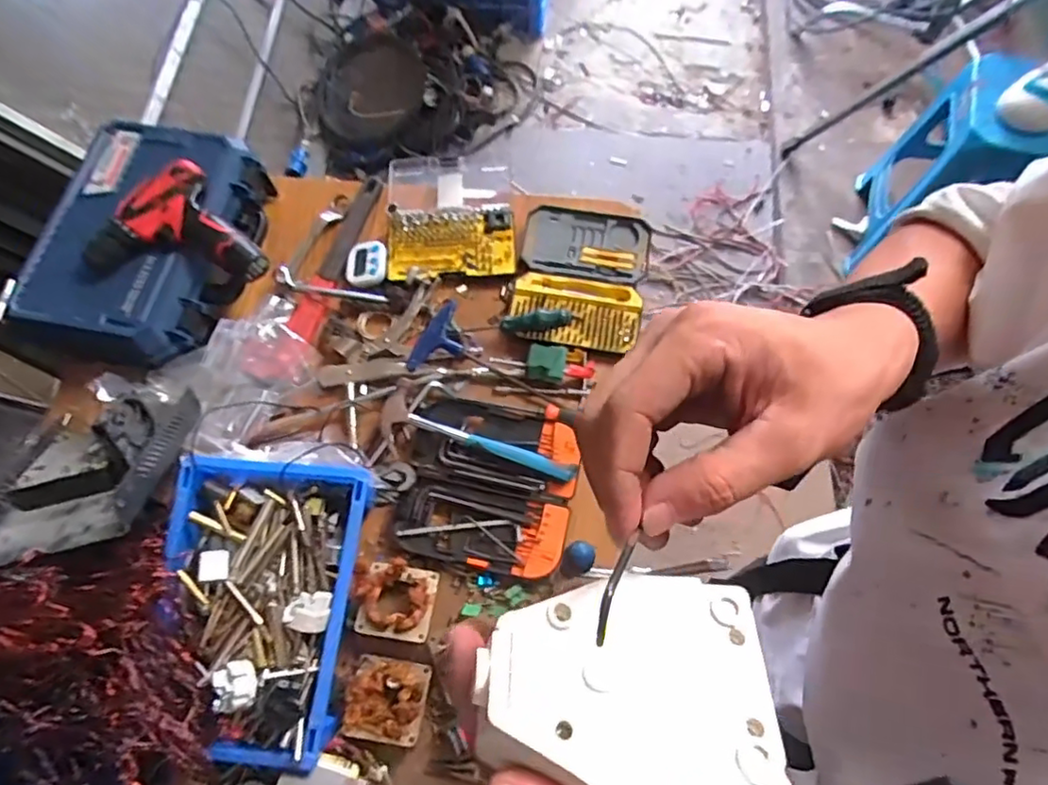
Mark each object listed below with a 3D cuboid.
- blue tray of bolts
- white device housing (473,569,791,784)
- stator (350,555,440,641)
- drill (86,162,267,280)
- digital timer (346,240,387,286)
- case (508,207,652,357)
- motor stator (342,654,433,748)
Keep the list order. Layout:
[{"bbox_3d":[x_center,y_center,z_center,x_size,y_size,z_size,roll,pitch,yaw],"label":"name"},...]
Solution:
[{"bbox_3d":[-0.300,0.225,0.676,0.208,0.068,0.304,3,69,4],"label":"blue tray of bolts"},{"bbox_3d":[0.031,0.097,0.200,0.088,0.028,0.067,4,48,-5],"label":"white device housing"},{"bbox_3d":[-0.152,0.240,0.718,0.092,0.043,0.087,6,69,5],"label":"stator"},{"bbox_3d":[-0.453,-0.231,0.812,0.224,0.057,0.152,-1,68,2],"label":"drill"},{"bbox_3d":[-0.233,-0.188,0.897,0.064,0.019,0.072,5,69,5],"label":"digital timer"},{"bbox_3d":[0.082,-0.171,0.884,0.180,0.020,0.224,8,69,6],"label":"case"},{"bbox_3d":[-0.152,0.342,0.685,0.087,0.050,0.083,8,69,6],"label":"motor stator"}]

